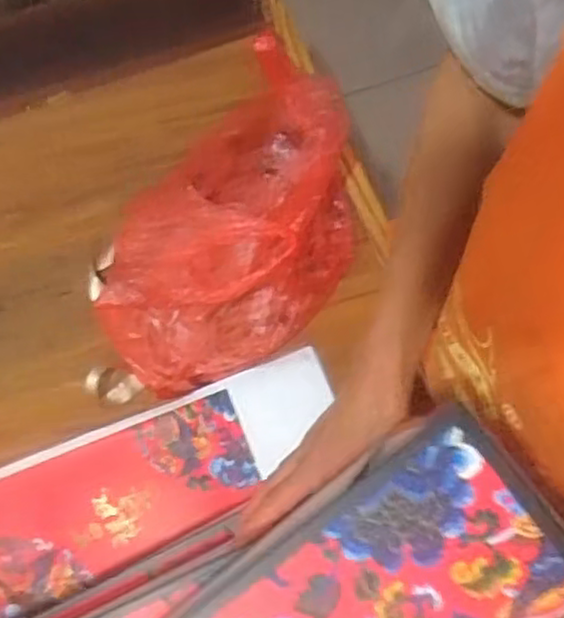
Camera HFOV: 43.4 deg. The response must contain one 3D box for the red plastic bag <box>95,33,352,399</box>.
[{"bbox_3d":[-0.051,-0.073,0.669,0.208,0.109,0.308,39,79,9],"label":"red plastic bag"}]

